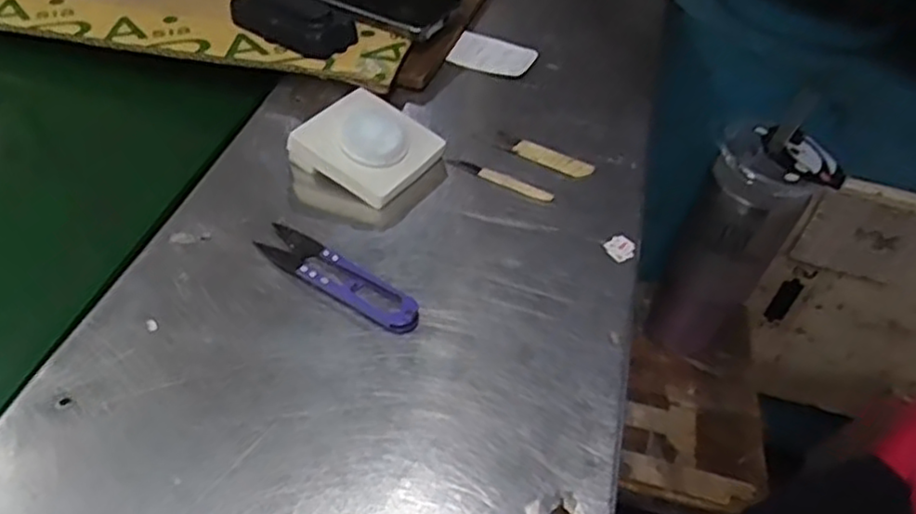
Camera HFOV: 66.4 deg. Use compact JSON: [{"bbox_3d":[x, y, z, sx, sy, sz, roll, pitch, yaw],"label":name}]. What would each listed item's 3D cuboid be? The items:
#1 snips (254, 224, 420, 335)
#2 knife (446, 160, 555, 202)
[{"bbox_3d":[-0.071,0.010,0.414,0.115,0.008,0.028,31,52,21],"label":"snips"},{"bbox_3d":[0.030,-0.055,0.493,0.079,0.004,0.013,24,49,15],"label":"knife"}]

